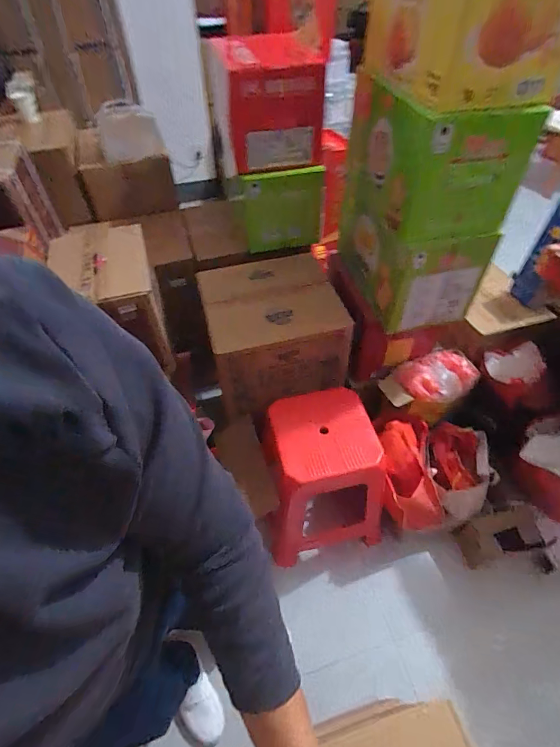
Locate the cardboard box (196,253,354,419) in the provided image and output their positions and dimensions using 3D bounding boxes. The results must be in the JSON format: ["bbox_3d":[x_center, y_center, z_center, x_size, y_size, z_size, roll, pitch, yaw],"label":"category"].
[{"bbox_3d":[-0.035,-0.139,1.214,0.392,0.256,0.378,-13,50,-10],"label":"cardboard box"}]

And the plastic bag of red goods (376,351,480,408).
[{"bbox_3d":[0.484,0.021,1.250,0.320,0.076,0.164,-12,49,-9],"label":"plastic bag of red goods"}]

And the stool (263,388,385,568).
[{"bbox_3d":[0.129,0.297,1.165,0.296,0.401,0.318,-10,49,-7],"label":"stool"}]

